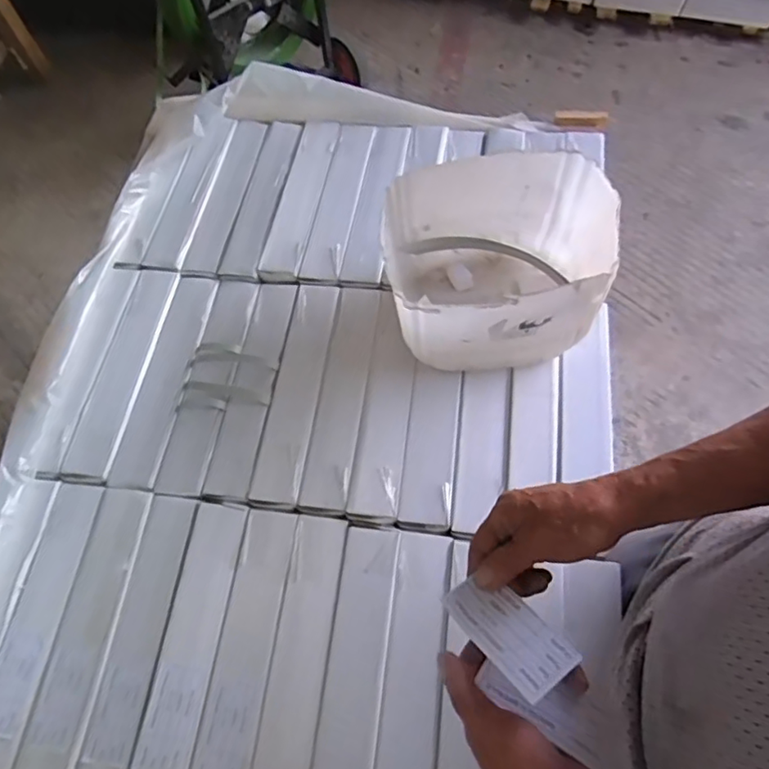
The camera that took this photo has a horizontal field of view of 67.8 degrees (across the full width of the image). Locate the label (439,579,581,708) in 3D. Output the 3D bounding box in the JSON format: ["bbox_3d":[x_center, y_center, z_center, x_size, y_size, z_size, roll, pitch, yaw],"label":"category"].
[{"bbox_3d":[0.087,0.174,0.409,0.045,0.004,0.096,-31,38,-20],"label":"label"}]

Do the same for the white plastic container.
[{"bbox_3d":[0.130,-0.133,0.670,0.248,0.164,0.195,-4,63,-1],"label":"white plastic container"}]

